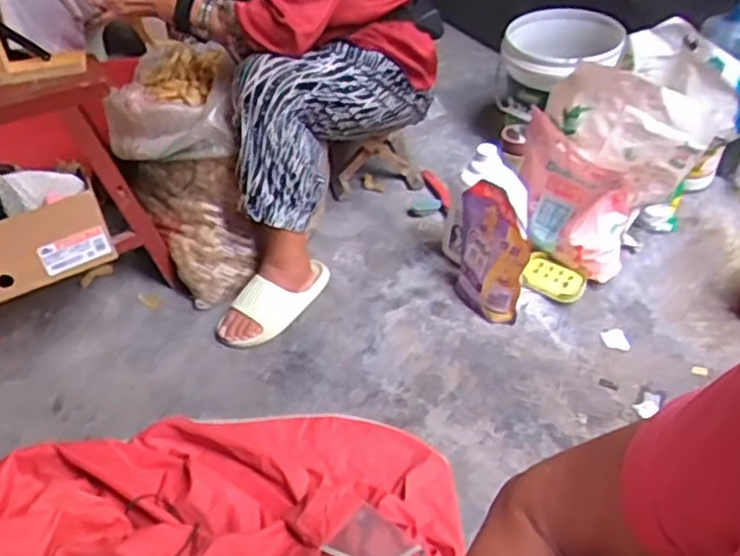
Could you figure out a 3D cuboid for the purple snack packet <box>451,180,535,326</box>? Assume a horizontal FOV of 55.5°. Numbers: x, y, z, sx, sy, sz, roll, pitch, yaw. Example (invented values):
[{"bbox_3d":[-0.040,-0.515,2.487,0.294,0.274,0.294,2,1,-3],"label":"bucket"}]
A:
[{"bbox_3d":[0.209,-0.037,1.276,0.062,0.250,0.161,-23,48,-19],"label":"purple snack packet"}]

